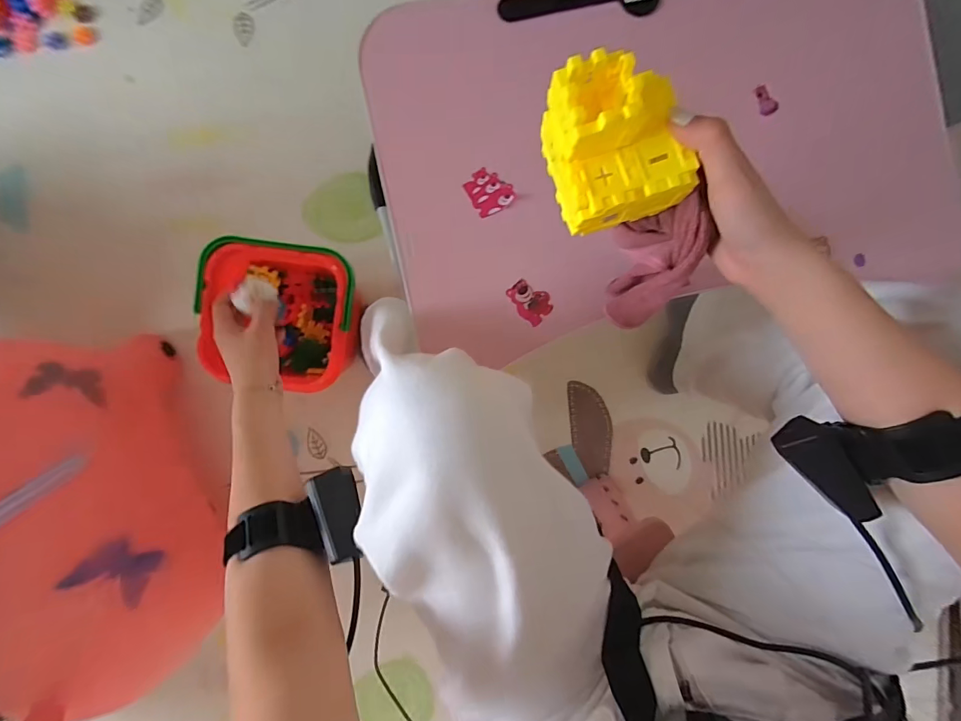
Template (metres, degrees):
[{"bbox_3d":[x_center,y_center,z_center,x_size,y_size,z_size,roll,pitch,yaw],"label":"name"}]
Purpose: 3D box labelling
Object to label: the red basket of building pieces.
[{"bbox_3d":[-0.257,-0.058,0.579,0.185,0.120,0.173,7,91,-2],"label":"red basket of building pieces"}]

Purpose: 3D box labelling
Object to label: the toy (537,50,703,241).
[{"bbox_3d":[0.078,-0.127,0.256,0.081,0.061,0.079,0,92,-2],"label":"toy"}]

